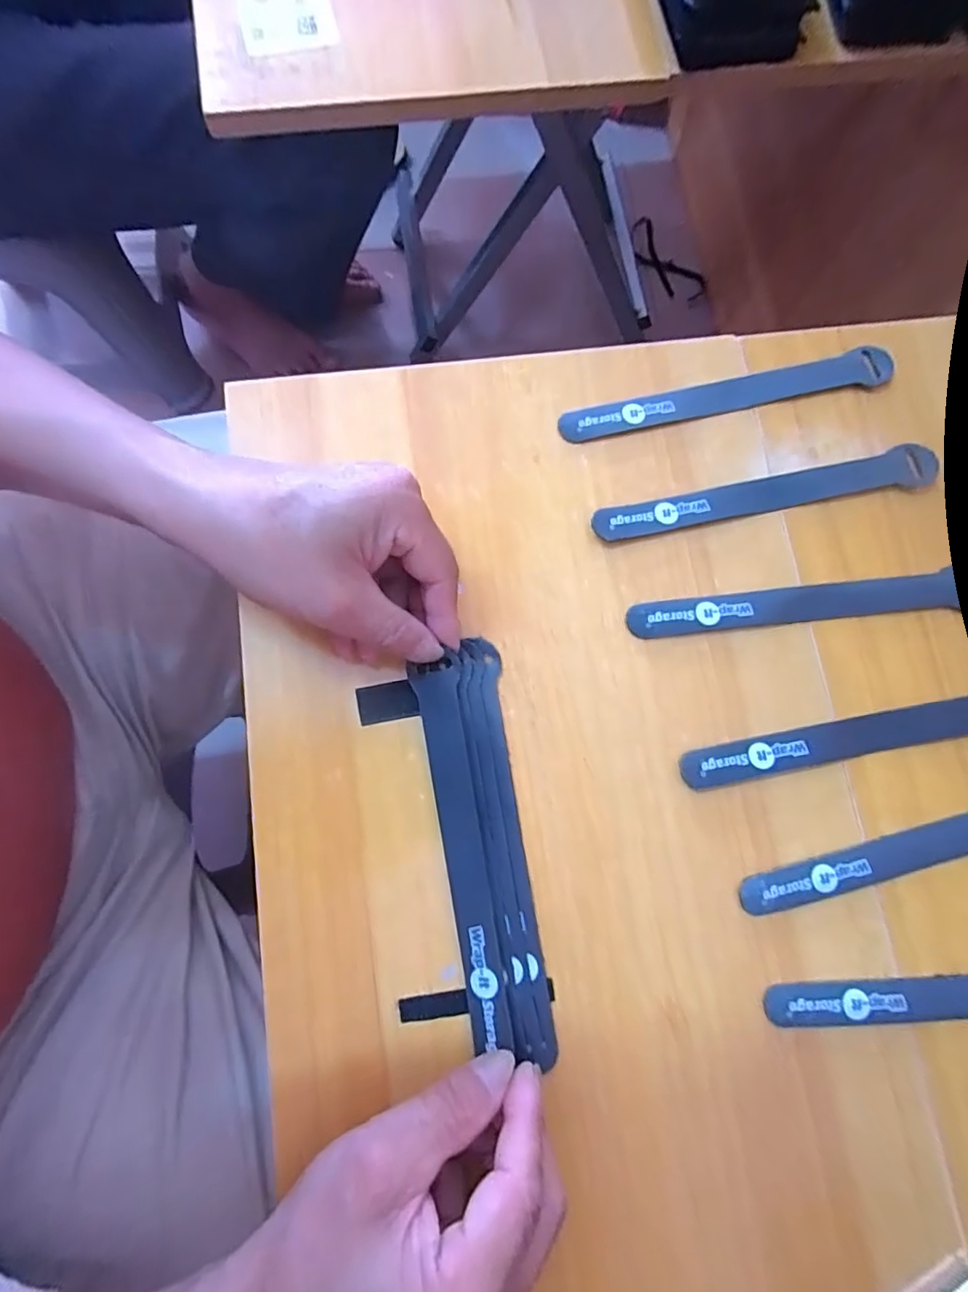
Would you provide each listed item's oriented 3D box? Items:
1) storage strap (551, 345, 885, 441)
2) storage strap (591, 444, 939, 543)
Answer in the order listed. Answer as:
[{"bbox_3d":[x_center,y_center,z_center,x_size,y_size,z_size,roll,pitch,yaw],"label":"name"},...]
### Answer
[{"bbox_3d":[0.141,-0.144,0.324,0.197,0.004,0.022,-14,79,-4],"label":"storage strap"},{"bbox_3d":[0.157,-0.085,0.312,0.196,0.005,0.023,-11,79,-3],"label":"storage strap"}]

